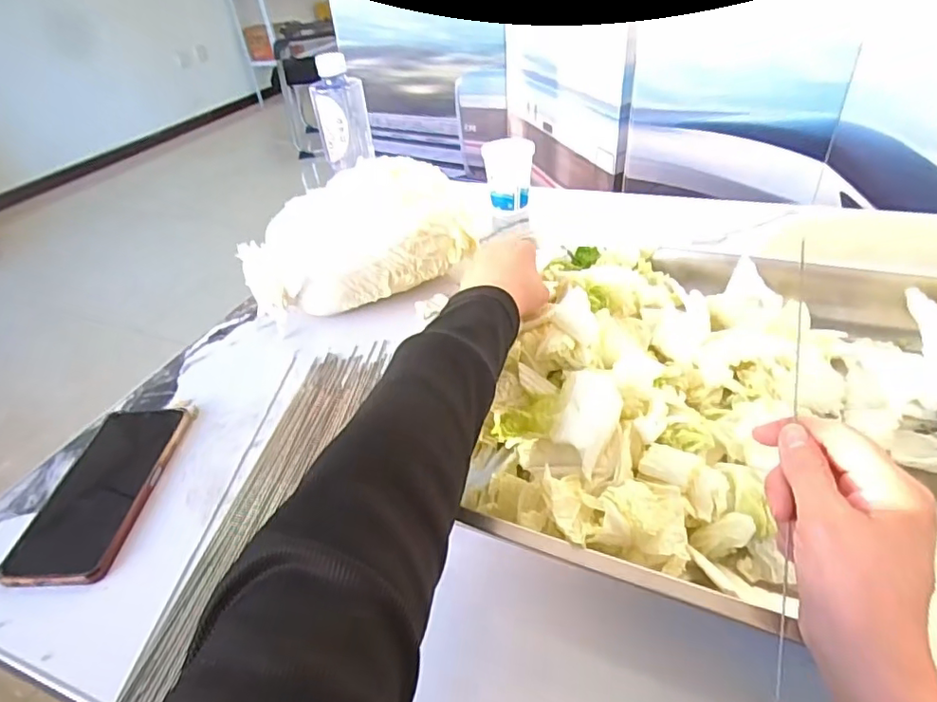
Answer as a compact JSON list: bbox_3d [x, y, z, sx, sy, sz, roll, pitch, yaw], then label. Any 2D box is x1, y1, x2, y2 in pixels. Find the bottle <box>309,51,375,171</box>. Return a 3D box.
[{"bbox_3d":[-0.154,-0.284,0.678,0.045,0.111,0.060,25,47,34],"label":"bottle"}]

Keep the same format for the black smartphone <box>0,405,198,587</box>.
[{"bbox_3d":[-0.293,0.107,0.456,0.078,0.017,0.170,-3,38,5],"label":"black smartphone"}]

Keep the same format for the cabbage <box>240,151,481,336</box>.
[{"bbox_3d":[-0.116,-0.116,0.626,0.248,0.136,0.110,-25,41,-22],"label":"cabbage"}]

